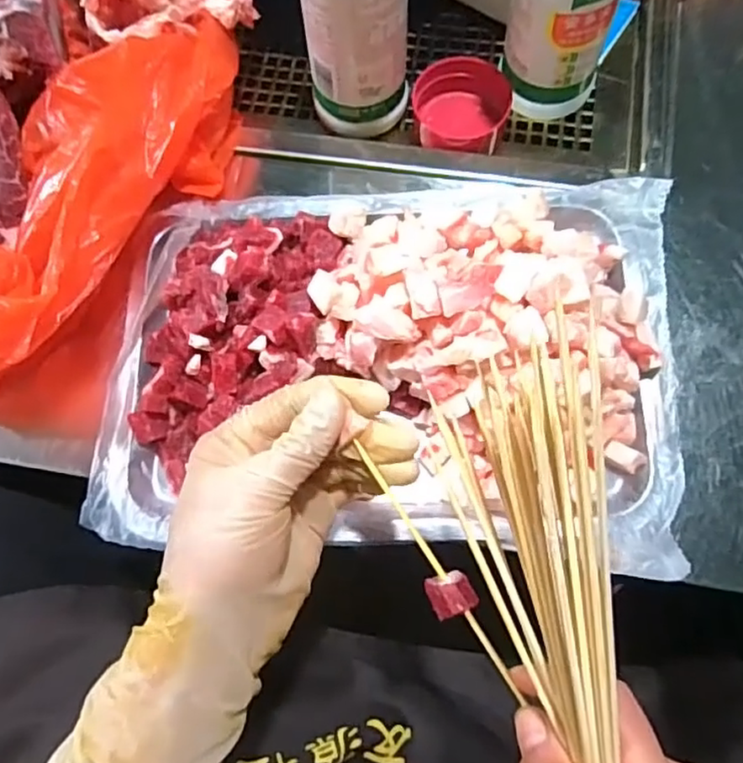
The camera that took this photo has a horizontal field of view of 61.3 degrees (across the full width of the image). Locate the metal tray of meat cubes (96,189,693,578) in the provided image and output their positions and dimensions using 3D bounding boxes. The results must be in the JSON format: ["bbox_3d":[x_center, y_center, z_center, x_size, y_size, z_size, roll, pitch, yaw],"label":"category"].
[{"bbox_3d":[0.011,-0.022,0.339,0.312,0.062,0.218,3,74,2],"label":"metal tray of meat cubes"}]

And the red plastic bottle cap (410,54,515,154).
[{"bbox_3d":[0.062,-0.185,0.430,0.063,0.029,0.067,0,74,1],"label":"red plastic bottle cap"}]

